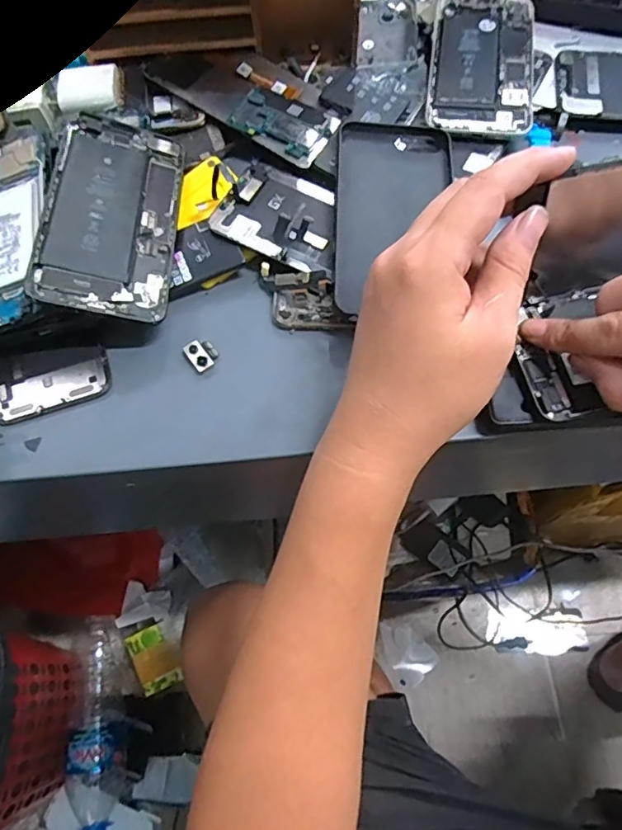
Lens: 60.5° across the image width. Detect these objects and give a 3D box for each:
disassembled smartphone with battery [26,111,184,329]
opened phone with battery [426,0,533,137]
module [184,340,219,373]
[{"bbox_3d":[-0.124,-0.128,0.336,0.076,0.004,0.153,8,64,-20],"label":"disassembled smartphone with battery"},{"bbox_3d":[0.130,-0.273,0.406,0.074,0.012,0.158,6,66,5],"label":"opened phone with battery"},{"bbox_3d":[-0.066,-0.038,0.326,0.017,0.006,0.019,-33,68,-12],"label":"module"}]

